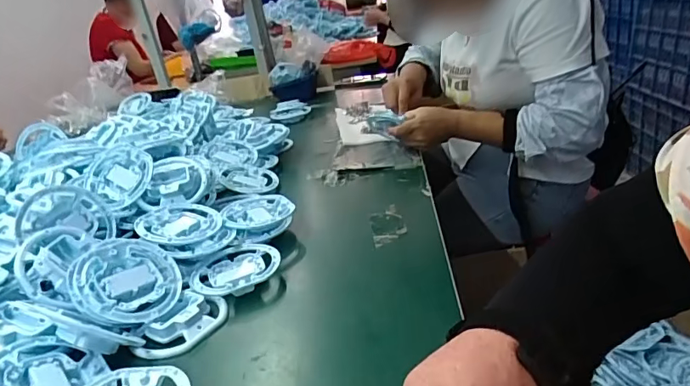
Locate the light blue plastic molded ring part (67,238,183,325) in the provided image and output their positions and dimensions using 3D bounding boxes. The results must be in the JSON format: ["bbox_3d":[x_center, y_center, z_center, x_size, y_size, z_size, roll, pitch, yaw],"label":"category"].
[{"bbox_3d":[-0.239,0.095,0.542,0.108,0.023,0.108,20,36,-20],"label":"light blue plastic molded ring part"}]

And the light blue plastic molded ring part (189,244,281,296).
[{"bbox_3d":[-0.134,0.090,0.598,0.100,0.016,0.093,-8,23,3],"label":"light blue plastic molded ring part"}]

